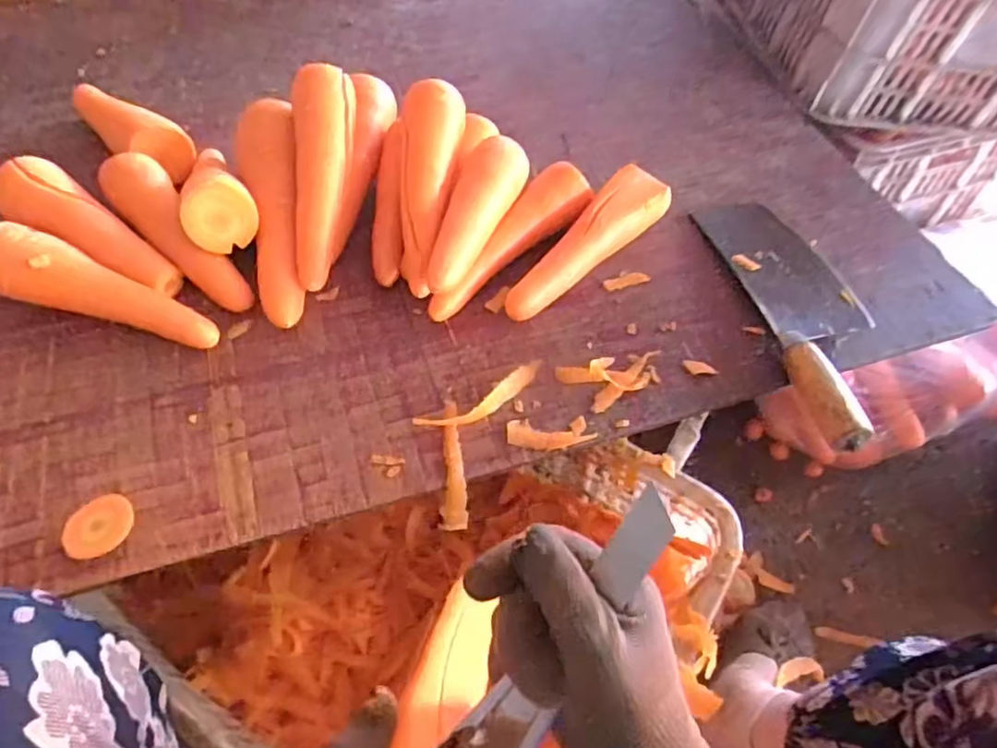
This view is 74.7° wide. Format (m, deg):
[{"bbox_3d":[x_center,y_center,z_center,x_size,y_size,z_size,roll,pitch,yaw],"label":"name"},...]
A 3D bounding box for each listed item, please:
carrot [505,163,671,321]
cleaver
[{"bbox_3d":[0.075,-0.109,0.561,0.045,0.051,0.180,38,63,23],"label":"carrot"},{"bbox_3d":[0.253,-0.060,0.536,0.097,0.034,0.271,-9,56,-6],"label":"cleaver"}]

